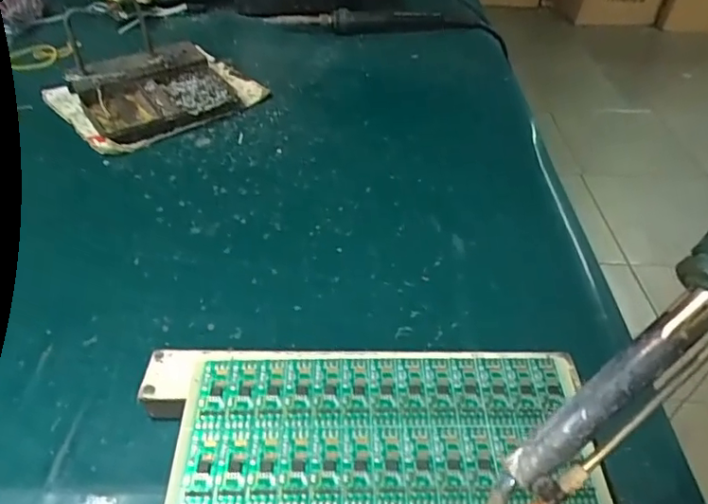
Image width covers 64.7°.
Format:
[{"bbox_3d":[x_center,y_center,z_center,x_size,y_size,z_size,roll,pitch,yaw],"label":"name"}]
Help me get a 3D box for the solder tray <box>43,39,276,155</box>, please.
[{"bbox_3d":[-0.160,-0.135,0.464,0.149,0.028,0.101,-30,53,-32],"label":"solder tray"}]

